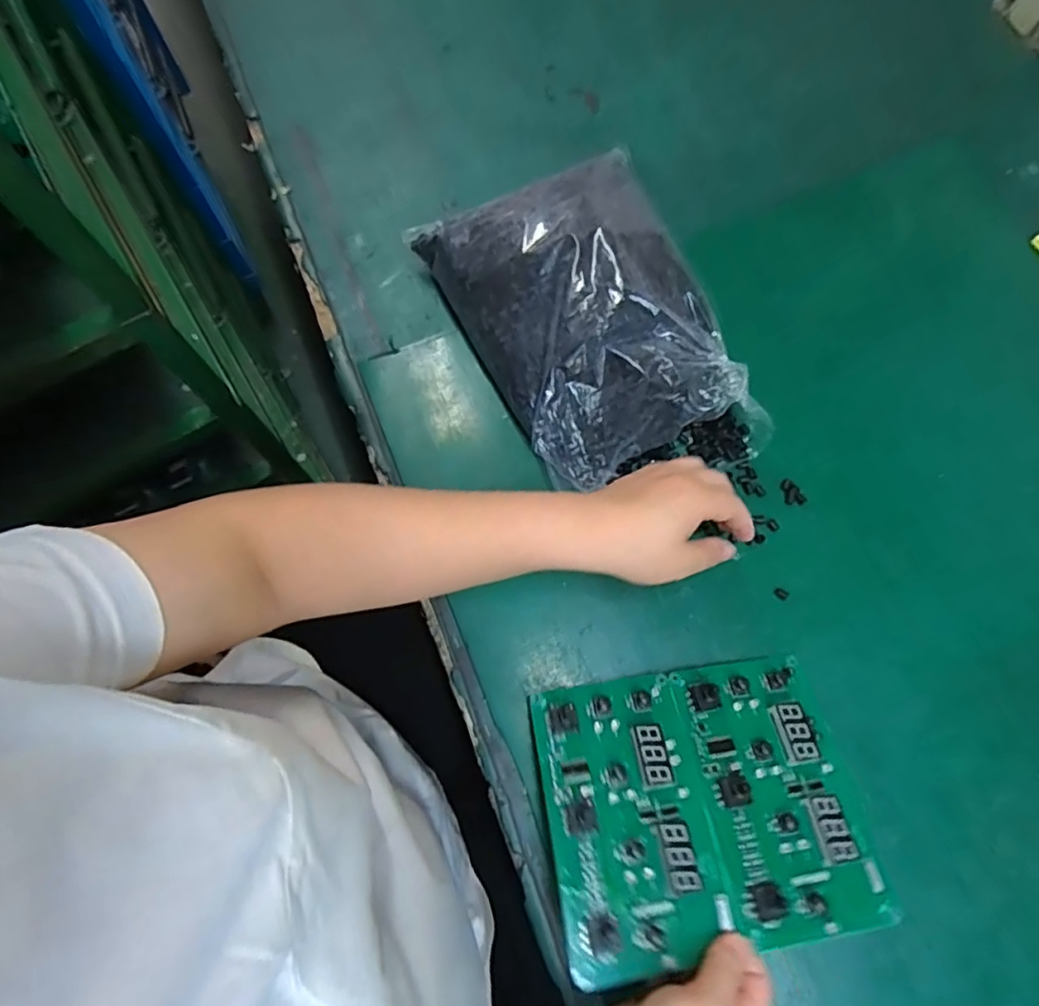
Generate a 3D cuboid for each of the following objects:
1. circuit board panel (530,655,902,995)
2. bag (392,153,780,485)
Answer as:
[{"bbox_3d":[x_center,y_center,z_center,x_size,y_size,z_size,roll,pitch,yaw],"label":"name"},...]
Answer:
[{"bbox_3d":[0.118,0.191,0.394,0.200,0.017,0.165,-7,59,-7],"label":"circuit board panel"},{"bbox_3d":[0.057,-0.146,0.492,0.180,0.085,0.281,-25,74,-8],"label":"bag"}]

